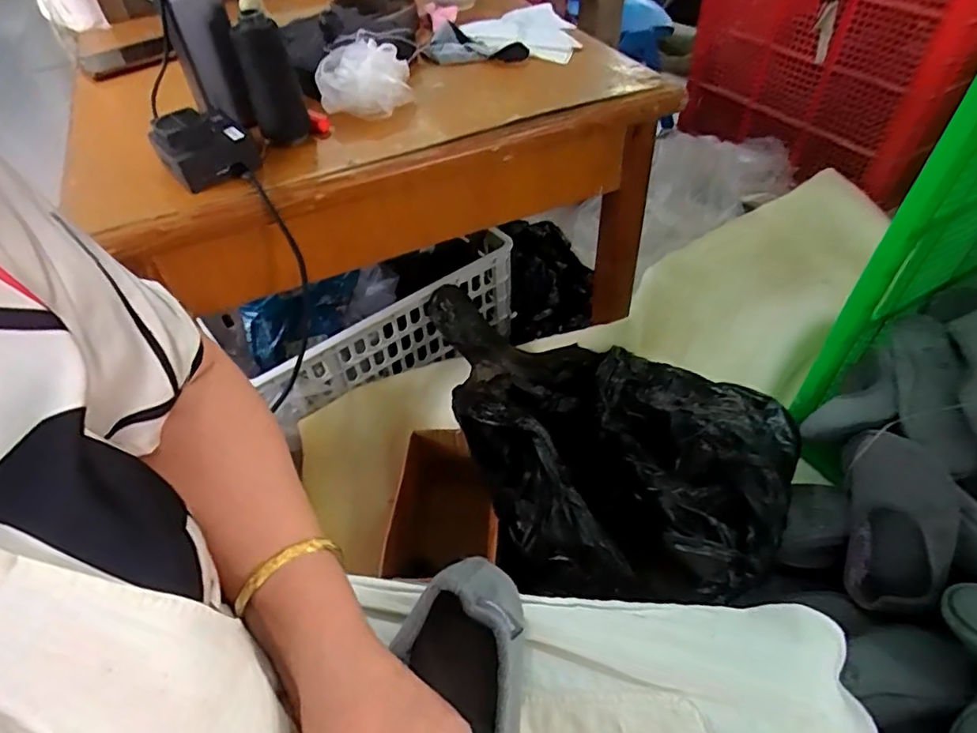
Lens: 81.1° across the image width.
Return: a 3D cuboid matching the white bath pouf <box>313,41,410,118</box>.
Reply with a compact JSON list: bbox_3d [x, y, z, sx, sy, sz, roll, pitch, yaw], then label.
[{"bbox_3d":[-0.132,-0.300,0.600,0.093,0.054,0.072,-9,49,-5],"label":"white bath pouf"}]

